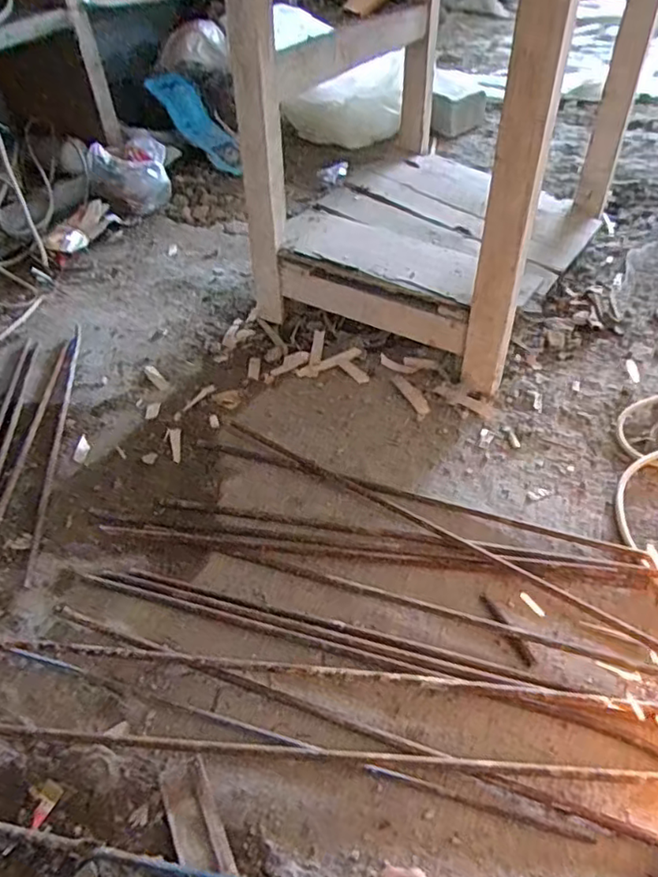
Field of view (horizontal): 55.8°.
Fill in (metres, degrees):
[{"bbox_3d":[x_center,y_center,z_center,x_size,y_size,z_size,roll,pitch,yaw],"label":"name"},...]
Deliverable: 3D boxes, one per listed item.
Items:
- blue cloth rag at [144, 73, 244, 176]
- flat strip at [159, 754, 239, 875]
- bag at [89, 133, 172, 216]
[{"bbox_3d":[-0.348,-0.843,1.646,0.065,0.284,0.118,-27,34,32],"label":"blue cloth rag"},{"bbox_3d":[-0.108,0.362,0.538,0.043,0.006,0.163,-20,47,-17],"label":"flat strip"},{"bbox_3d":[-0.441,-0.586,1.422,0.175,0.144,0.102,-15,46,-12],"label":"bag"}]

